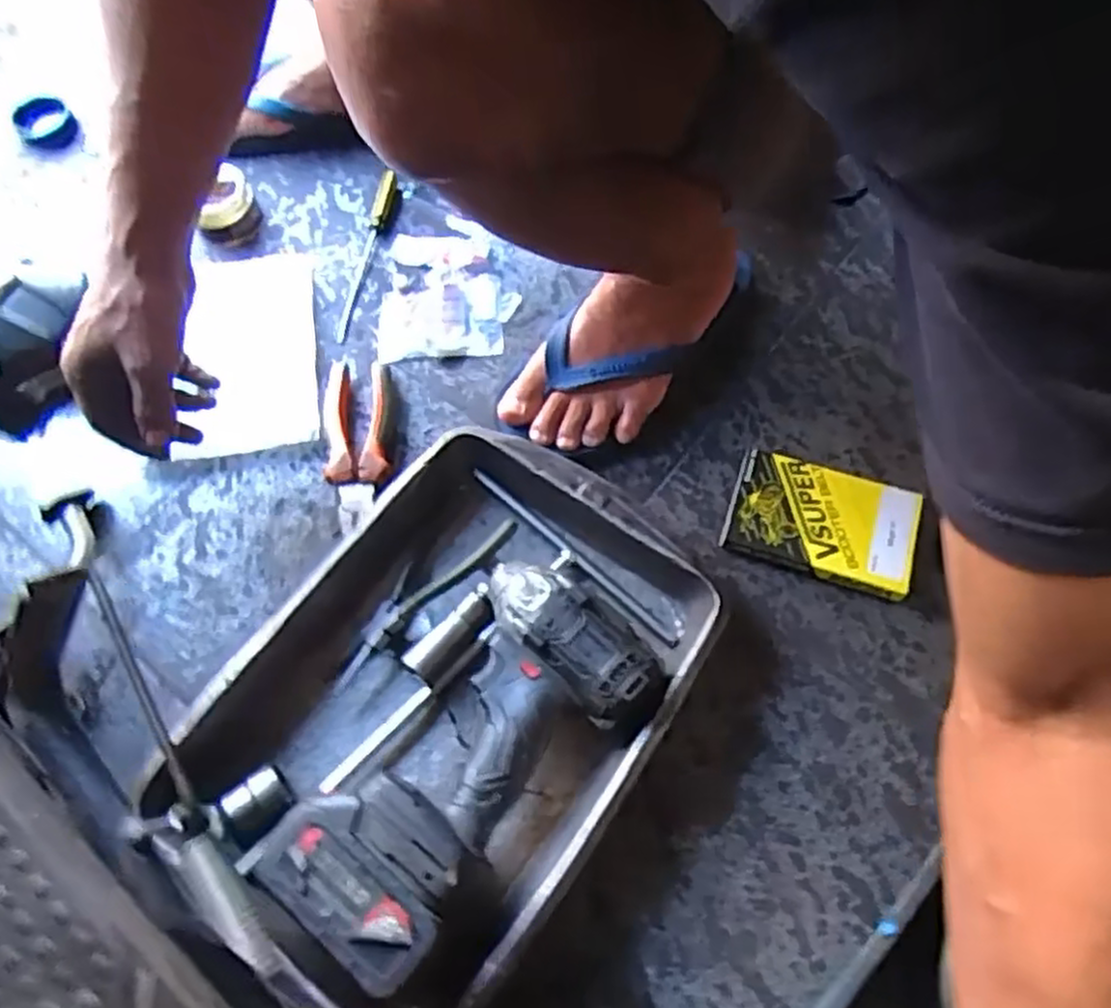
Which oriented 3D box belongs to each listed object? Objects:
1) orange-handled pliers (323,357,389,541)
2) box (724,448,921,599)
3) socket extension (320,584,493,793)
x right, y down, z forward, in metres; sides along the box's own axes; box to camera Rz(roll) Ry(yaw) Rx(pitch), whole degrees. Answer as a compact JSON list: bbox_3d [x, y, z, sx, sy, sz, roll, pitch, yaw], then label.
[{"bbox_3d":[-0.160,-0.052,0.604,0.050,0.024,0.160,-8,64,-2],"label":"orange-handled pliers"},{"bbox_3d":[0.196,0.017,0.562,0.130,0.026,0.087,18,66,10],"label":"box"},{"bbox_3d":[-0.096,0.127,0.514,0.031,0.027,0.165,35,70,17],"label":"socket extension"}]

